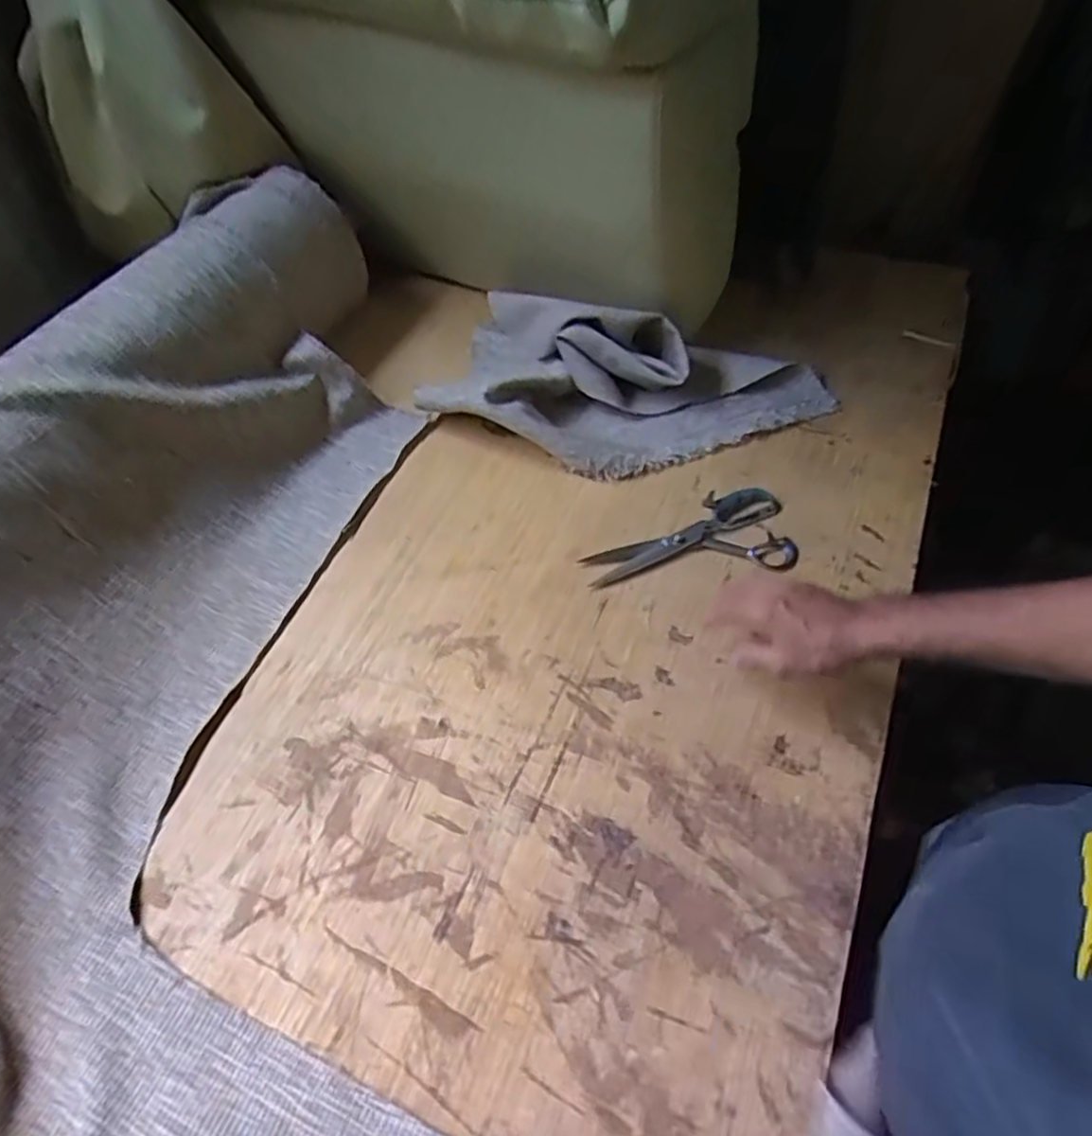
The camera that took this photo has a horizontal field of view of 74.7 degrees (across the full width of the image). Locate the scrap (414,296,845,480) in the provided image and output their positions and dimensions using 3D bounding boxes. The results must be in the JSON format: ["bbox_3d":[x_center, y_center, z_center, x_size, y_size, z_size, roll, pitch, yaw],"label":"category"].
[{"bbox_3d":[0.100,-0.227,0.893,0.496,0.113,0.211,9,56,9],"label":"scrap"}]

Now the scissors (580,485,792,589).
[{"bbox_3d":[0.160,-0.037,0.819,0.235,0.019,0.108,-6,55,-1],"label":"scissors"}]

